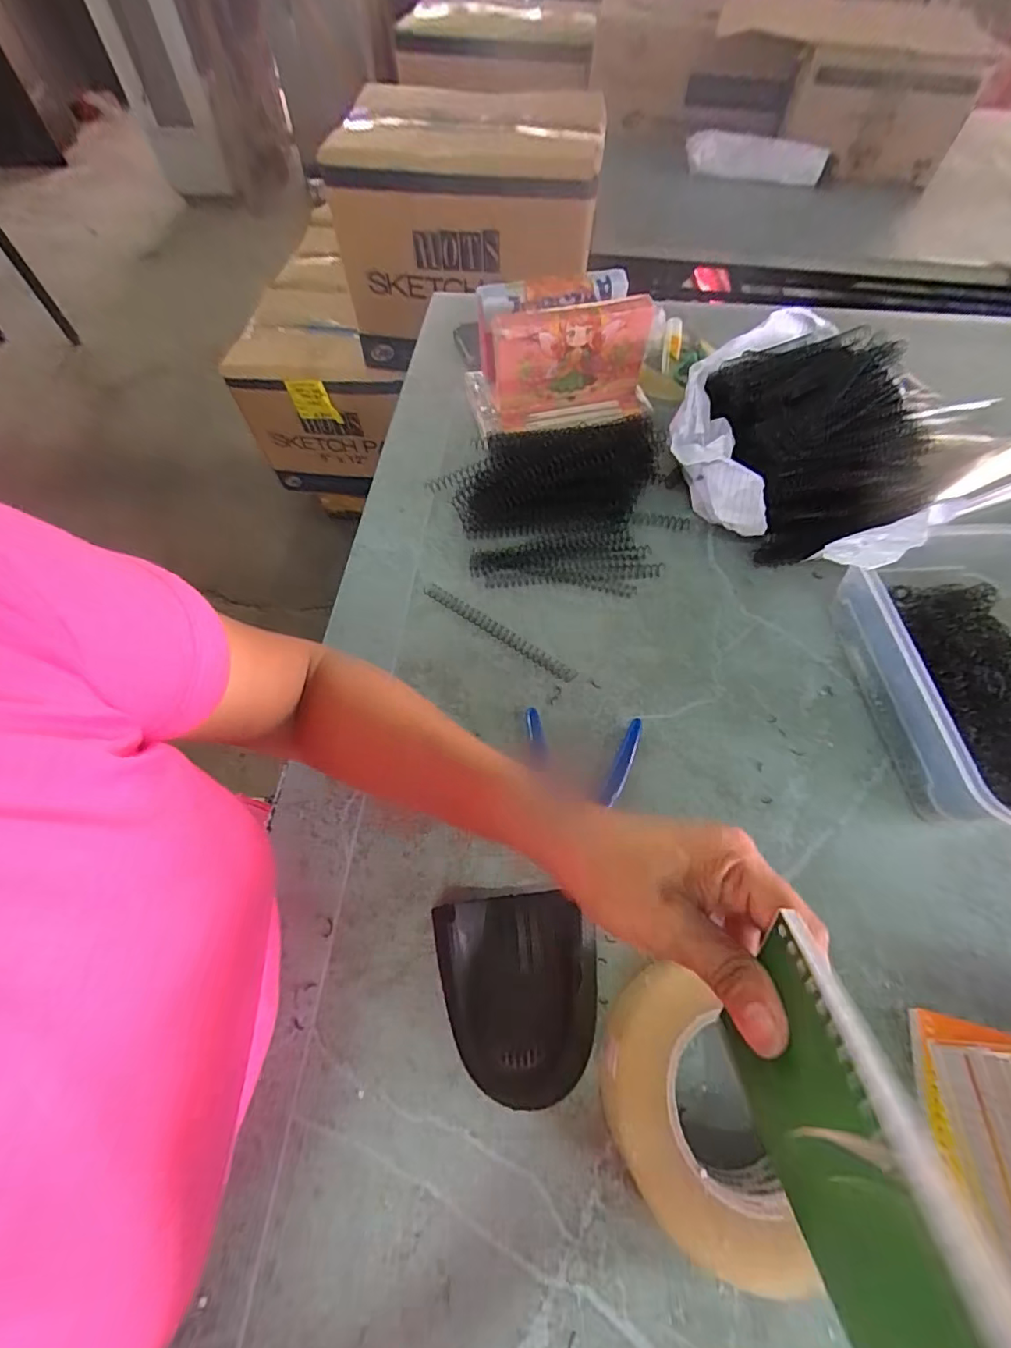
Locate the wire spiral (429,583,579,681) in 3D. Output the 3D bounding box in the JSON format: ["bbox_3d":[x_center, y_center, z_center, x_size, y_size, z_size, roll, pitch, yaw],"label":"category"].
[{"bbox_3d":[-0.008,-0.038,0.448,0.157,0.010,0.012,33,67,16],"label":"wire spiral"}]

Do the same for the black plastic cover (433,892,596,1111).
[{"bbox_3d":[0.008,0.189,0.309,0.091,0.035,0.103,-6,62,-3],"label":"black plastic cover"}]

